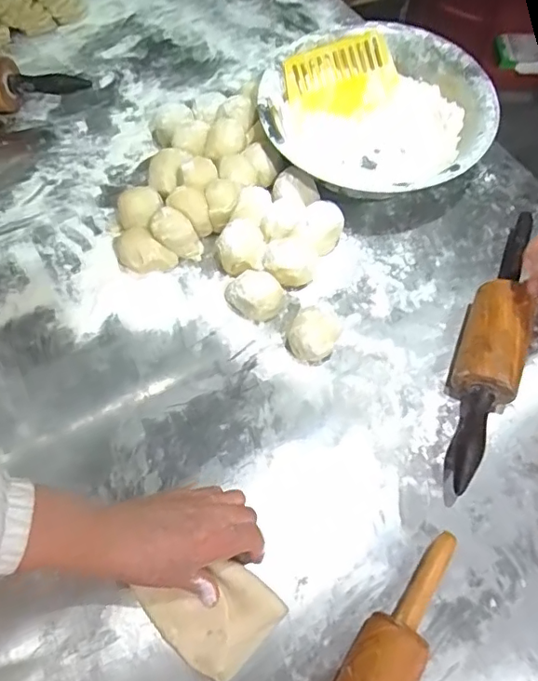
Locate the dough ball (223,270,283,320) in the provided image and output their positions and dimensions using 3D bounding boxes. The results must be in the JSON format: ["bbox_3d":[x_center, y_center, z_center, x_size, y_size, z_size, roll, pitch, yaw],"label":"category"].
[{"bbox_3d":[-0.017,-0.050,0.594,0.062,0.048,0.042,16,64,8],"label":"dough ball"}]

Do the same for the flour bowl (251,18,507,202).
[{"bbox_3d":[0.135,-0.287,0.690,0.271,0.087,0.237,12,64,6],"label":"flour bowl"}]

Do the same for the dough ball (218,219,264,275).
[{"bbox_3d":[-0.032,-0.104,0.626,0.051,0.045,0.060,2,63,1],"label":"dough ball"}]

